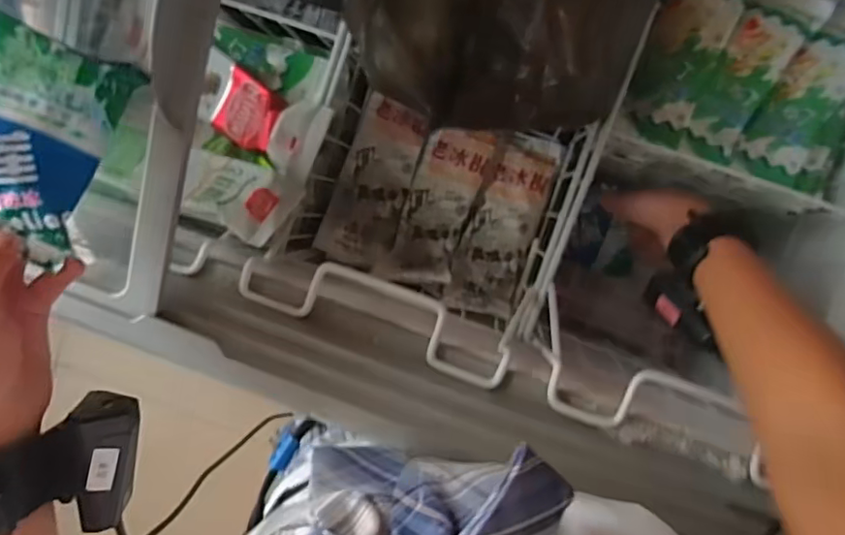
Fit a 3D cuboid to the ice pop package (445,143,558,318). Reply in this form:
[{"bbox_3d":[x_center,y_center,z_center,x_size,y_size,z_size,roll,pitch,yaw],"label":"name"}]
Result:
[{"bbox_3d":[0.074,-0.035,0.529,0.063,0.018,0.160,20,82,4],"label":"ice pop package"}]

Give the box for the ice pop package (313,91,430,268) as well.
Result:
[{"bbox_3d":[-0.044,-0.081,0.538,0.066,0.015,0.157,18,83,4],"label":"ice pop package"}]

